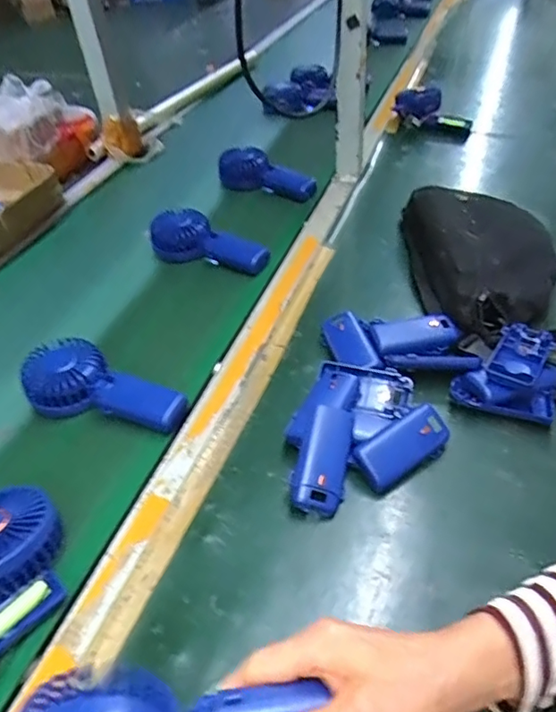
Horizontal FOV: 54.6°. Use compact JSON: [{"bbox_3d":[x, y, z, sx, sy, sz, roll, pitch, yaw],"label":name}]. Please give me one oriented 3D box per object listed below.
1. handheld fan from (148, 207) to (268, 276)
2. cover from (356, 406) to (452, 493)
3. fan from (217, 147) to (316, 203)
[{"bbox_3d":[-0.096,-0.156,0.755,0.186,0.051,0.075,18,48,23],"label":"handheld fan"},{"bbox_3d":[0.113,0.080,0.482,0.091,0.019,0.043,-28,86,-20],"label":"cover"},{"bbox_3d":[-0.016,-0.307,0.909,0.188,0.046,0.060,20,49,25],"label":"fan"}]

